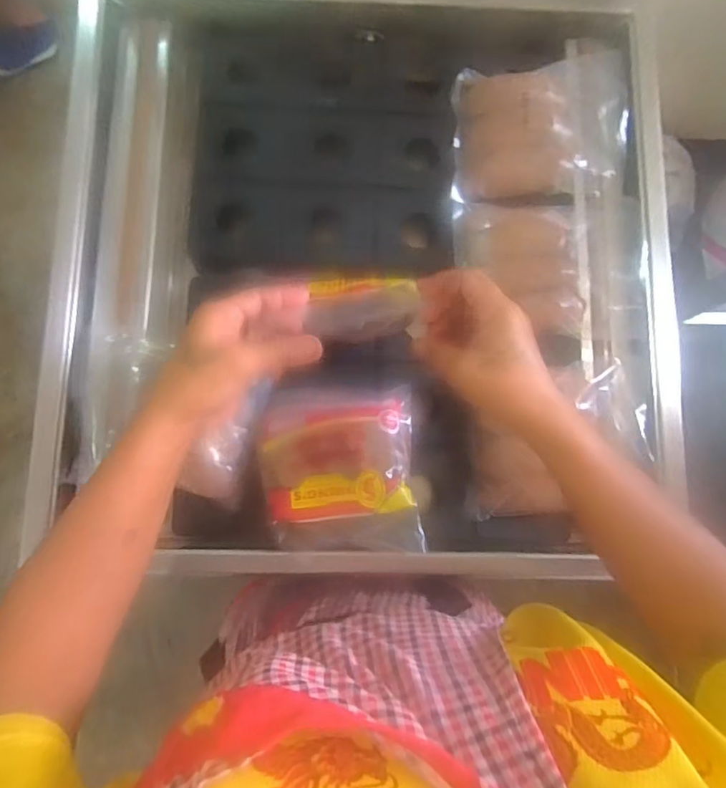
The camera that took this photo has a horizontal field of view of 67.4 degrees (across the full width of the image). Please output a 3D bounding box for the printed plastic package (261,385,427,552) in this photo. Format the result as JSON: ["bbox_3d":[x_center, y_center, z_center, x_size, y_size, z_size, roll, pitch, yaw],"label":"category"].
[{"bbox_3d":[-0.020,0.064,0.480,0.138,0.042,0.146,-2,81,-2],"label":"printed plastic package"}]

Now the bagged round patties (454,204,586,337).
[{"bbox_3d":[0.152,-0.119,0.512,0.119,0.033,0.131,-2,81,-2],"label":"bagged round patties"}]

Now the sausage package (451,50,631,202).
[{"bbox_3d":[0.173,-0.267,0.532,0.169,0.033,0.139,-4,81,-2],"label":"sausage package"}]

